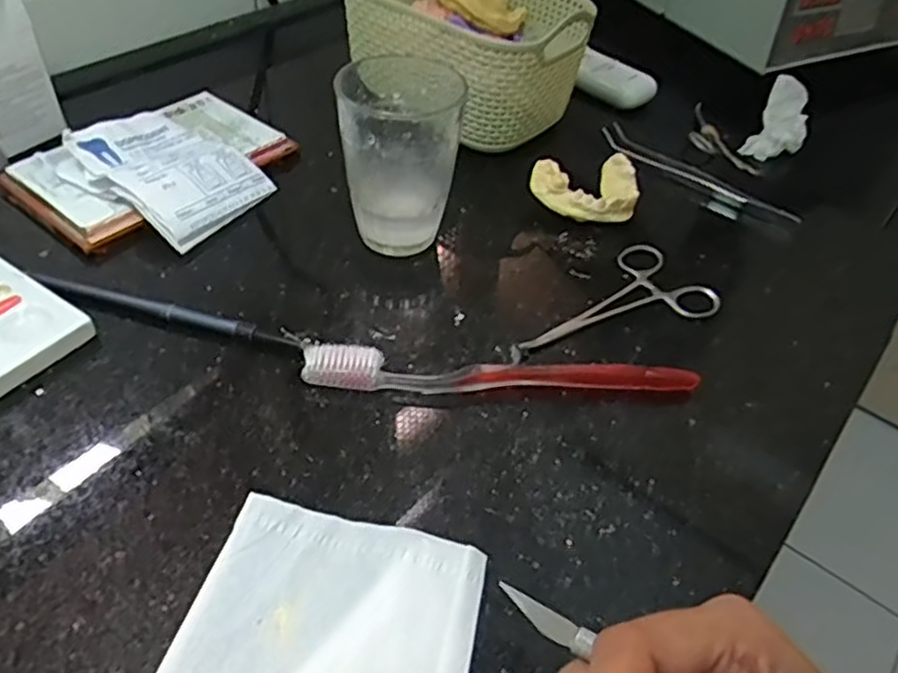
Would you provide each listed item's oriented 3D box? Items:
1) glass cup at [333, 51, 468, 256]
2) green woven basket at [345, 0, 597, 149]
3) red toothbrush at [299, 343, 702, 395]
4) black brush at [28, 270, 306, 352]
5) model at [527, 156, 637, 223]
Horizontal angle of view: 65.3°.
[{"bbox_3d":[-0.026,-0.099,0.390,0.063,0.096,0.069,5,46,-1],"label":"glass cup"},{"bbox_3d":[0.009,-0.213,0.513,0.179,0.084,0.123,36,53,25],"label":"green woven basket"},{"bbox_3d":[0.025,0.020,0.337,0.188,0.013,0.020,5,46,-2],"label":"red toothbrush"},{"bbox_3d":[-0.143,-0.013,0.354,0.143,0.008,0.010,13,46,6],"label":"black brush"},{"bbox_3d":[0.086,-0.097,0.447,0.066,0.030,0.058,13,46,5],"label":"model"}]

